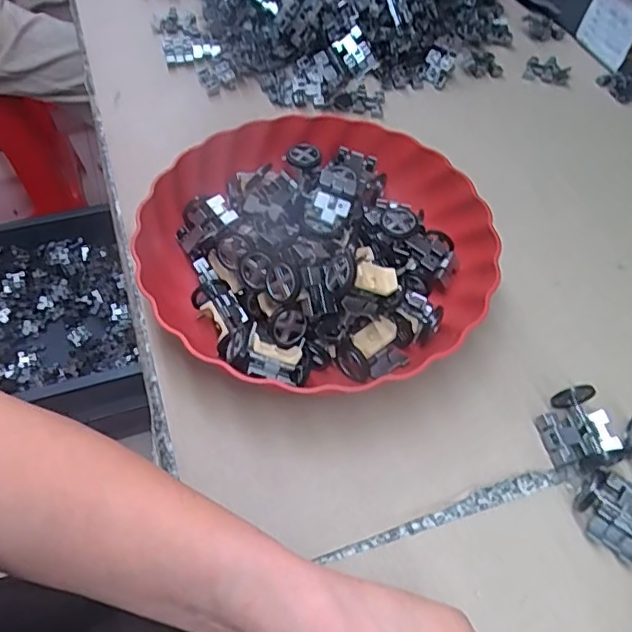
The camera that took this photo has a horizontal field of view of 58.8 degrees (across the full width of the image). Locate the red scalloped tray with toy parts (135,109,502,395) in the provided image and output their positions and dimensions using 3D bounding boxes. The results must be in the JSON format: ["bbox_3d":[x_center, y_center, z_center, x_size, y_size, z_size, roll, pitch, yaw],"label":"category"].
[{"bbox_3d":[0.003,-0.054,0.404,0.240,0.069,0.235,-37,63,-24],"label":"red scalloped tray with toy parts"}]

